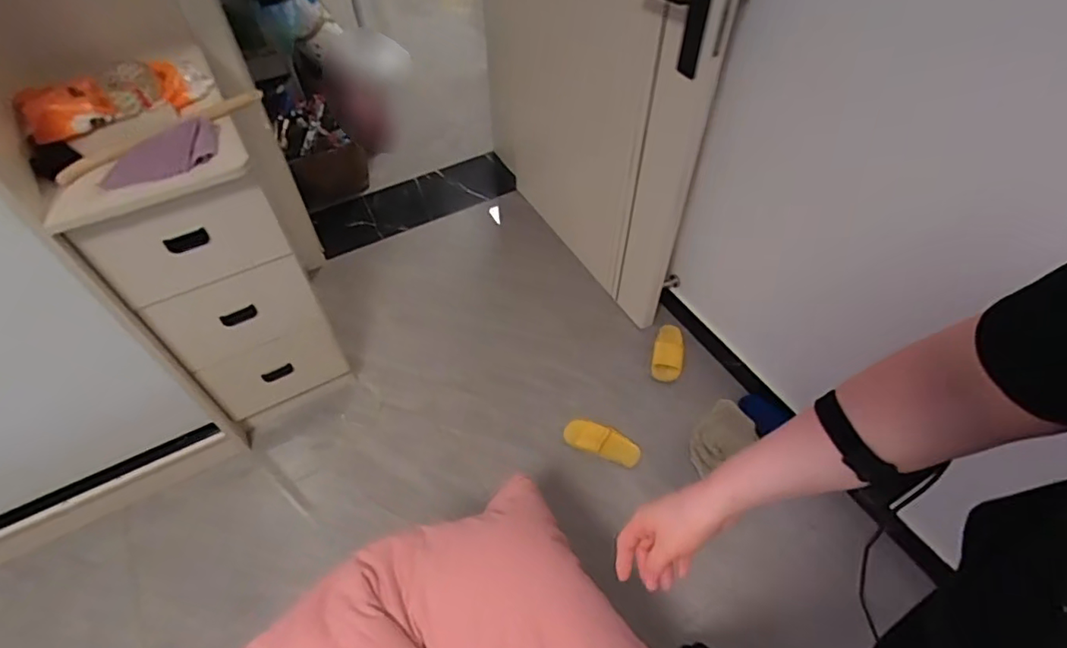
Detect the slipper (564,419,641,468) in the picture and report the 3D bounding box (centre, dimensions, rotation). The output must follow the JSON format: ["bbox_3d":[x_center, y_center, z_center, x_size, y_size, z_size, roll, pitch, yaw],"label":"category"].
[{"bbox_3d":[0.185,0.317,1.470,0.209,0.064,0.079,15,52,11],"label":"slipper"}]

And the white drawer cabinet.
[{"bbox_3d":[-0.720,-0.134,1.291,0.332,0.722,0.365,-22,54,-16],"label":"white drawer cabinet"}]

